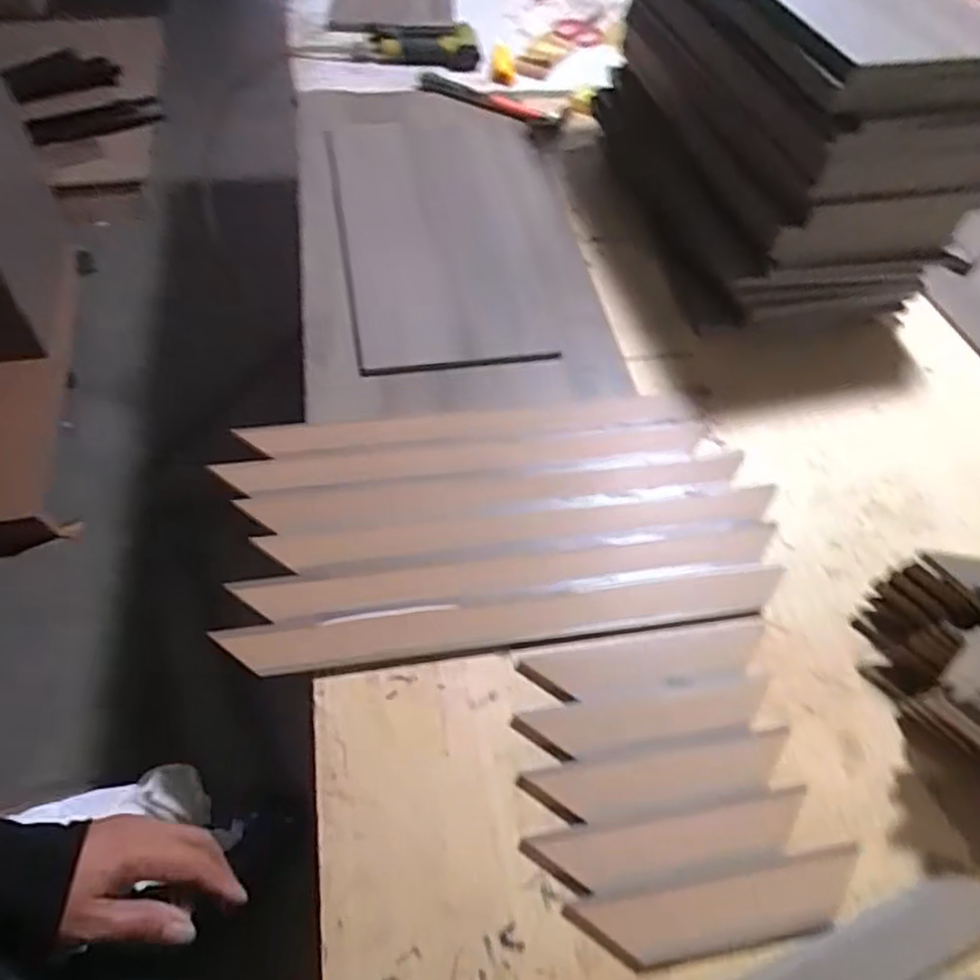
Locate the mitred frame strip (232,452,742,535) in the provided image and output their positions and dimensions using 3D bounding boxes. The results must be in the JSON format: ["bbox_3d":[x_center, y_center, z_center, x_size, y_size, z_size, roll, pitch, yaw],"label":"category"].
[{"bbox_3d":[0.011,-0.004,0.683,0.481,0.011,0.048,-5,54,-9],"label":"mitred frame strip"}]

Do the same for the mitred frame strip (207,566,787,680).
[{"bbox_3d":[0.024,0.117,0.616,0.497,0.007,0.049,-5,54,-9],"label":"mitred frame strip"}]

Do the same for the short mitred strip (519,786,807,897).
[{"bbox_3d":[0.138,0.268,0.519,0.215,0.008,0.044,-6,56,-9],"label":"short mitred strip"}]

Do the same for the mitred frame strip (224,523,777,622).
[{"bbox_3d":[0.028,0.074,0.648,0.501,0.012,0.047,-5,54,-9],"label":"mitred frame strip"}]

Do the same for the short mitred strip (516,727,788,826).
[{"bbox_3d":[0.137,0.227,0.548,0.215,0.009,0.047,-7,56,-9],"label":"short mitred strip"}]

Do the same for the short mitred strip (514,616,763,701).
[{"bbox_3d":[0.139,0.151,0.610,0.225,0.011,0.051,-6,56,-9],"label":"short mitred strip"}]

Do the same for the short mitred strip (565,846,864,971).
[{"bbox_3d":[0.167,0.302,0.493,0.212,0.009,0.052,-6,56,-9],"label":"short mitred strip"}]

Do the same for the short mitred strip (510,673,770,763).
[{"bbox_3d":[0.132,0.189,0.575,0.215,0.008,0.045,-7,56,-10],"label":"short mitred strip"}]

